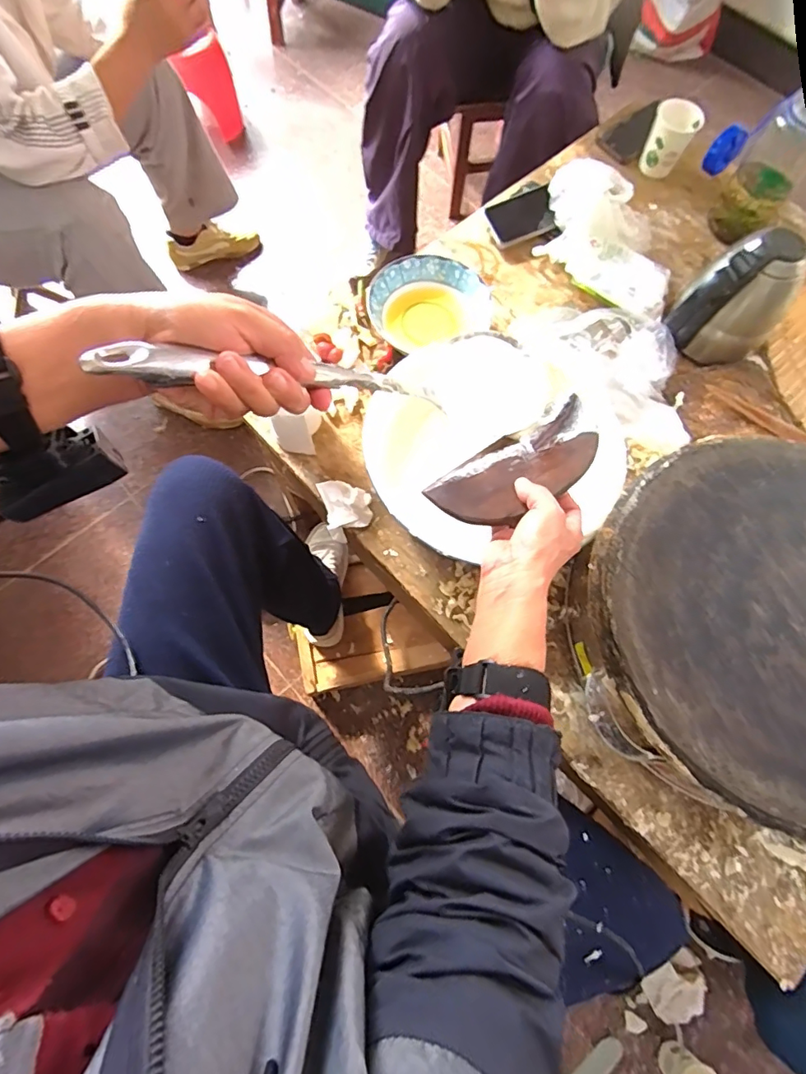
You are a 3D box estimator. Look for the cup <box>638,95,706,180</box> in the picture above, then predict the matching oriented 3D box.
[{"bbox_3d":[0.439,-0.658,0.834,0.068,0.081,0.069,1,71,-2],"label":"cup"}]

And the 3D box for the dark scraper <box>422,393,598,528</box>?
[{"bbox_3d":[0.107,-0.061,0.450,0.161,0.011,0.071,-32,76,-10],"label":"dark scraper"}]

